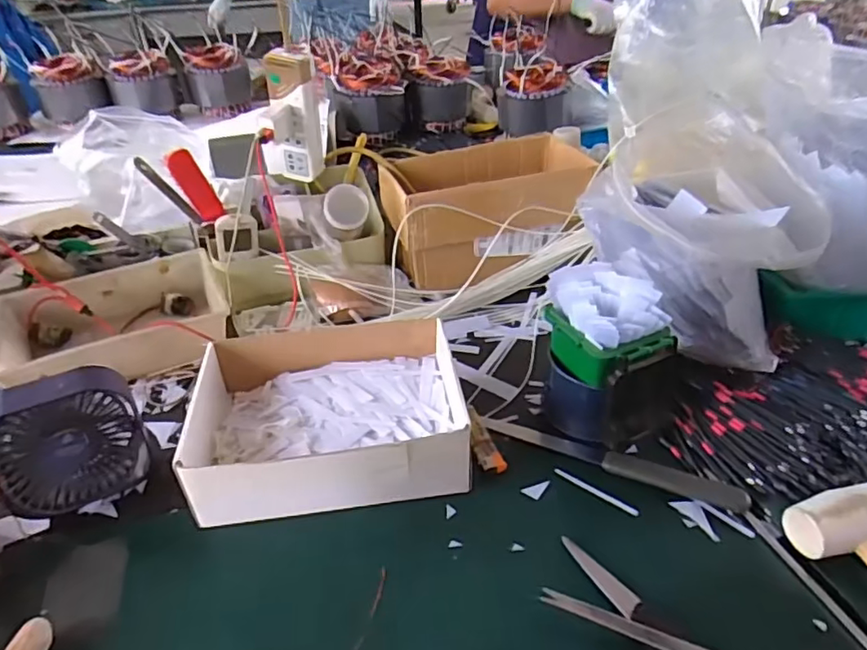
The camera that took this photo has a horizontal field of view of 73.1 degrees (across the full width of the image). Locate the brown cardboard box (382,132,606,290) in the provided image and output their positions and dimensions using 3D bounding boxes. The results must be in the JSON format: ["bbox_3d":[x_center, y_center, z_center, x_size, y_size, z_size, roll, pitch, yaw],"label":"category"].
[{"bbox_3d":[0.078,-0.166,0.827,0.288,0.120,0.183,-10,37,-12],"label":"brown cardboard box"}]

